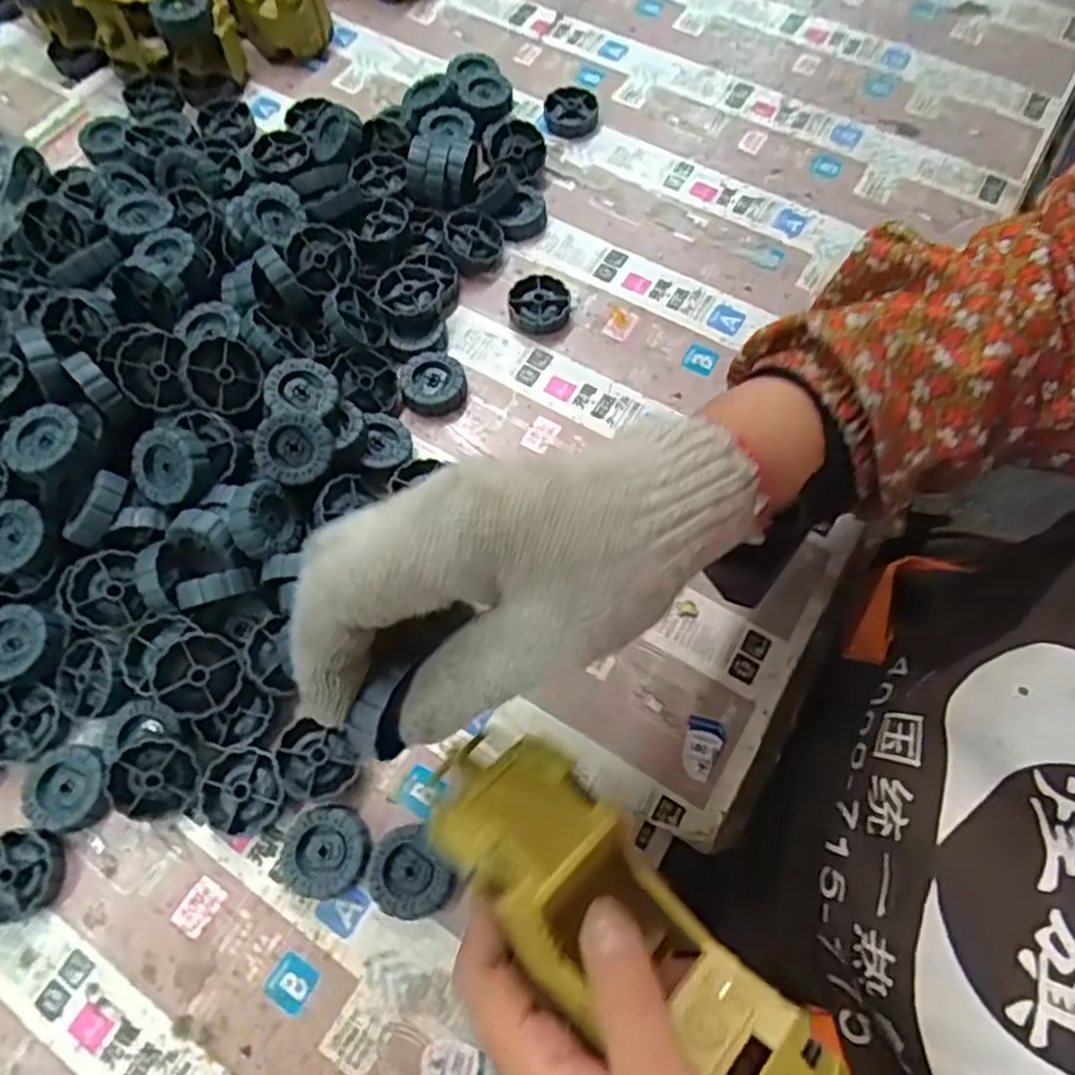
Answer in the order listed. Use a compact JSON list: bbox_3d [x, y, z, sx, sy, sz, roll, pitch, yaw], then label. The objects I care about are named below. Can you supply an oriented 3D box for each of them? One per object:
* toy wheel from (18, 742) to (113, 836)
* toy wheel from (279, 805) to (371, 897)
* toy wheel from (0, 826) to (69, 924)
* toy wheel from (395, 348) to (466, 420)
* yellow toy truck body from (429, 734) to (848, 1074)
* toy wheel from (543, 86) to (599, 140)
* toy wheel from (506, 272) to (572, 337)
[{"bbox_3d":[-0.222,0.119,0.341,0.036,0.014,0.038,0,68,1],"label":"toy wheel"},{"bbox_3d":[-0.096,0.143,0.330,0.038,0.012,0.037,0,68,1],"label":"toy wheel"},{"bbox_3d":[-0.240,0.155,0.330,0.039,0.011,0.038,0,68,1],"label":"toy wheel"},{"bbox_3d":[-0.063,-0.092,0.425,0.037,0.012,0.040,0,68,1],"label":"toy wheel"},{"bbox_3d":[0.029,0.140,0.256,0.164,0.051,0.060,39,75,12],"label":"yellow toy truck body"},{"bbox_3d":[0.024,-0.306,0.515,0.038,0.012,0.042,3,70,2],"label":"toy wheel"},{"bbox_3d":[0.001,-0.146,0.448,0.039,0.012,0.041,0,68,1],"label":"toy wheel"}]

